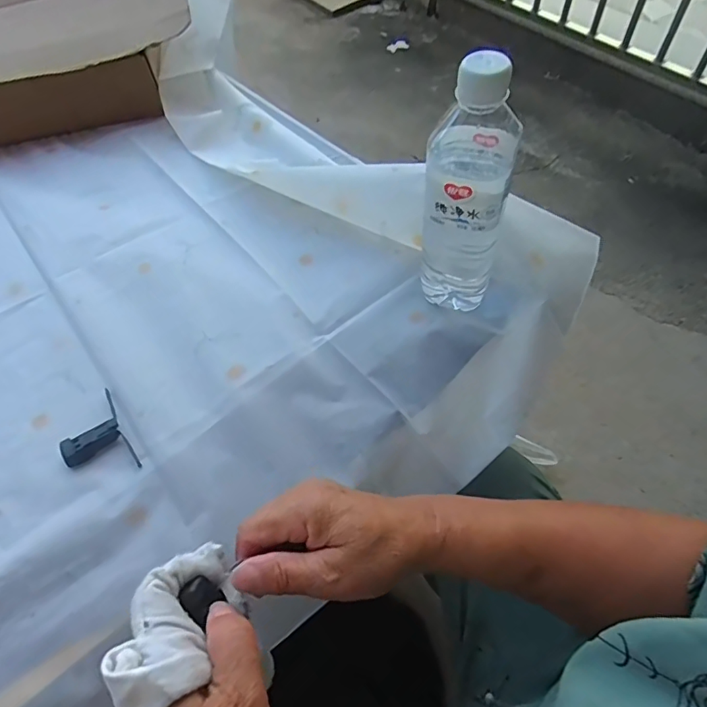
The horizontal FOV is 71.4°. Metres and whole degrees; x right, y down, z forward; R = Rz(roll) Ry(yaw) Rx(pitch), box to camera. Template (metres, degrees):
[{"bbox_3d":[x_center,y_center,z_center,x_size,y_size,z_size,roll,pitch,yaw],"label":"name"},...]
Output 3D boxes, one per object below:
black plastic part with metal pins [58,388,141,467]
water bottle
[{"bbox_3d":[-0.217,0.071,0.408,0.049,0.011,0.083,-31,59,-16],"label":"black plastic part with metal pins"},{"bbox_3d":[0.089,-0.124,0.389,0.063,0.205,0.065,9,59,10],"label":"water bottle"}]

